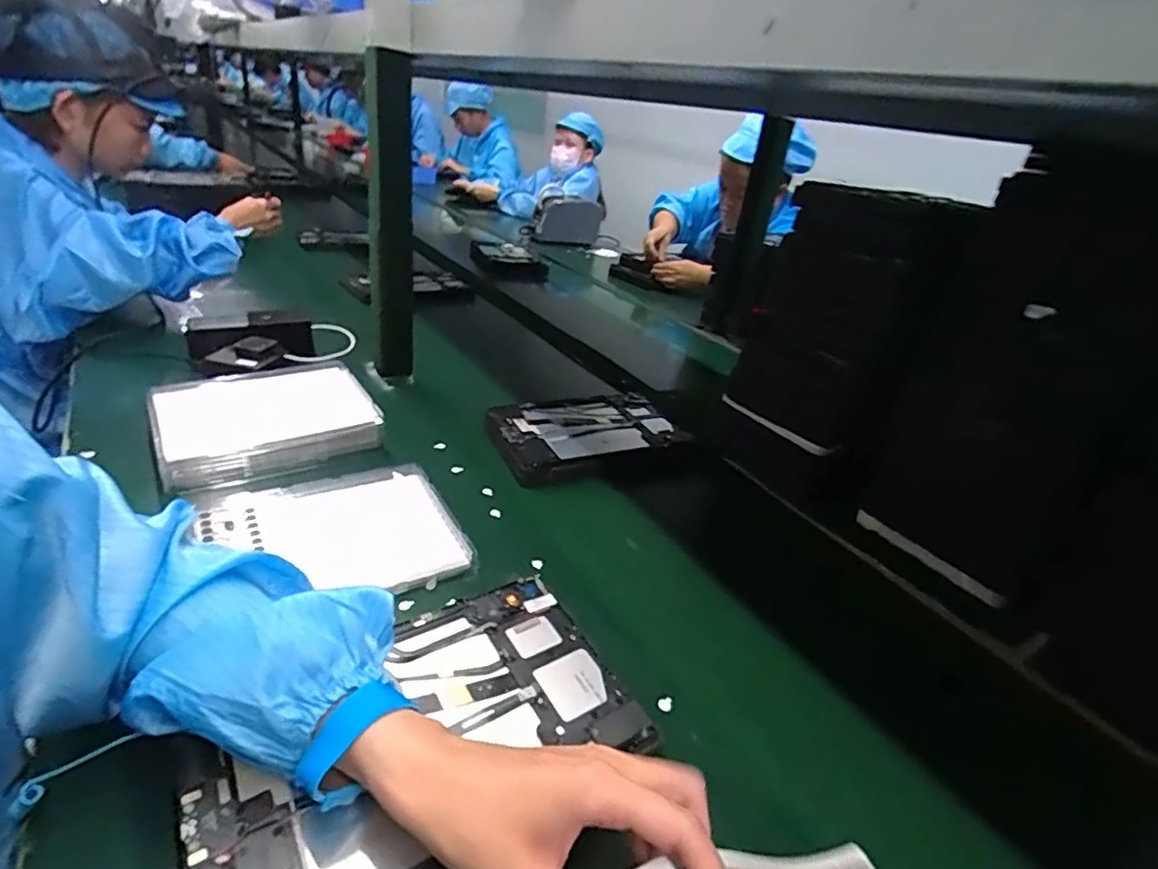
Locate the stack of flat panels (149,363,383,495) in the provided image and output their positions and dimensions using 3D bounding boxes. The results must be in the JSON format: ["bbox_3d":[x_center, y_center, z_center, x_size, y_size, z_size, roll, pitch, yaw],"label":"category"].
[{"bbox_3d":[-0.356,-0.021,0.694,0.219,0.046,0.180,-12,33,-34],"label":"stack of flat panels"}]

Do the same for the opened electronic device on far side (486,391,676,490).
[{"bbox_3d":[0.007,-0.003,0.798,0.245,0.033,0.148,-12,33,-34],"label":"opened electronic device on far side"}]

